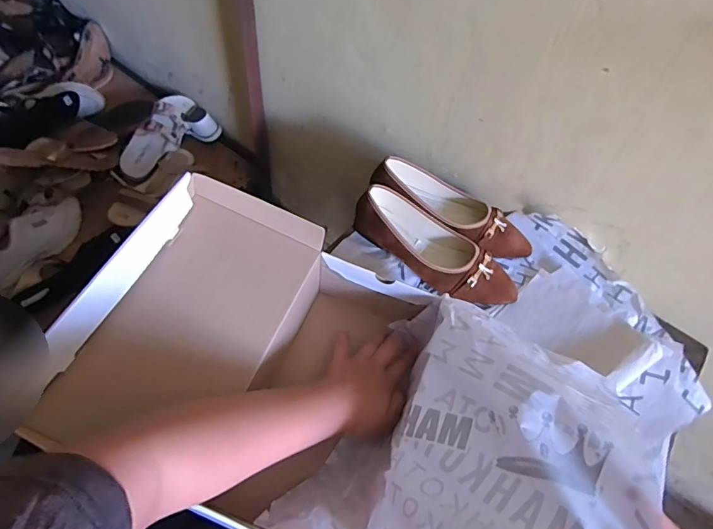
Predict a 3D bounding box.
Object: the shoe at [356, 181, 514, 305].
[{"bbox_3d":[0.106,-0.021,0.613,0.230,0.067,0.084,35,60,17],"label":"shoe"}]

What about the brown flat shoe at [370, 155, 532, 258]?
[{"bbox_3d":[0.137,-0.080,0.649,0.242,0.066,0.086,23,57,11],"label":"brown flat shoe"}]

